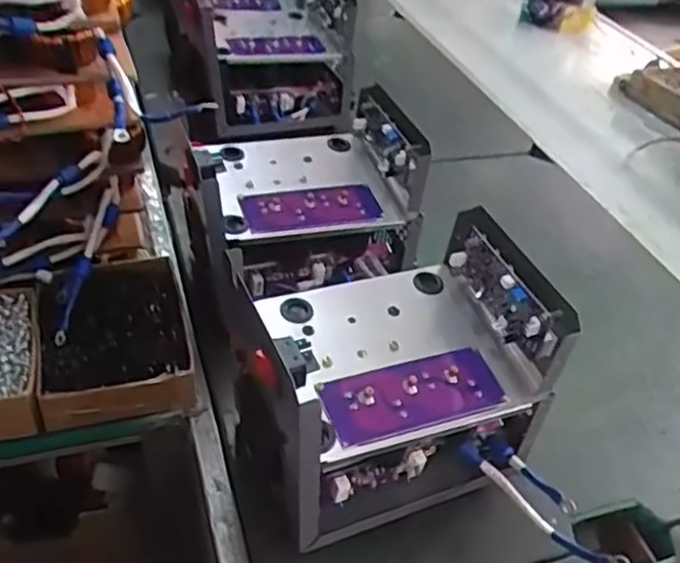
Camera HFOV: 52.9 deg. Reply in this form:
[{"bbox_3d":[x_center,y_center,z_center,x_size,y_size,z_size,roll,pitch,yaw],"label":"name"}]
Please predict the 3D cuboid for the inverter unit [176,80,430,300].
[{"bbox_3d":[-0.041,-0.093,0.709,0.234,0.141,0.153,-11,43,-21],"label":"inverter unit"}]

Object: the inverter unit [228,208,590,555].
[{"bbox_3d":[0.041,0.085,0.555,0.232,0.201,0.157,-10,43,-20],"label":"inverter unit"}]

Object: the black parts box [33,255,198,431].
[{"bbox_3d":[-0.216,0.050,0.657,0.129,0.049,0.182,-9,42,-18],"label":"black parts box"}]

